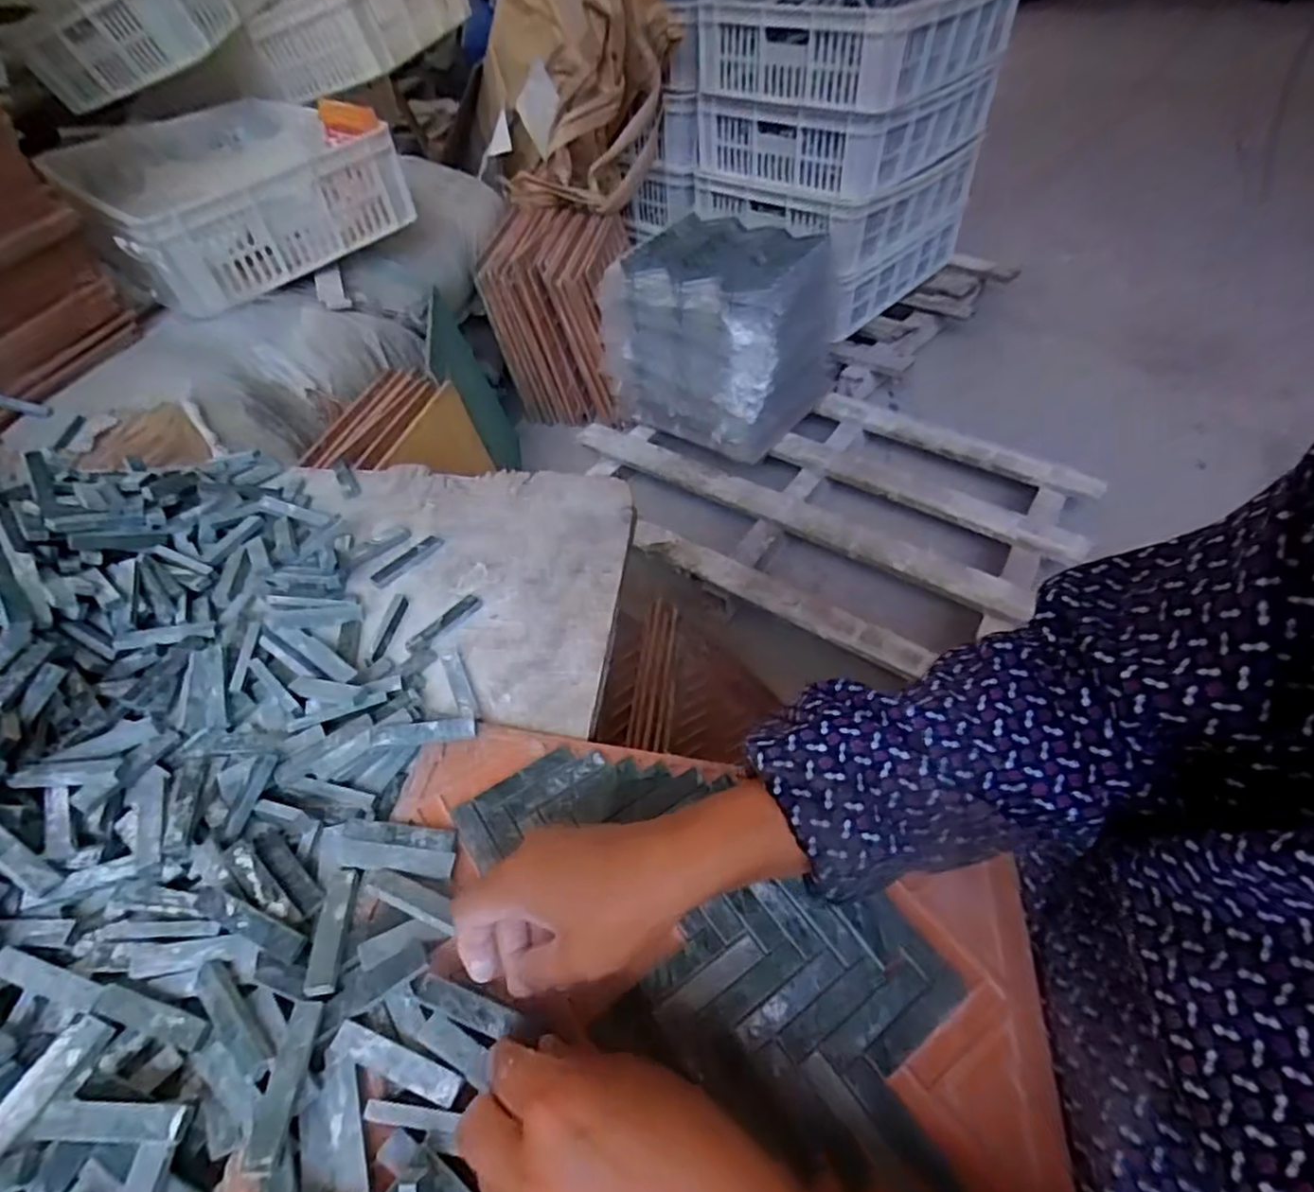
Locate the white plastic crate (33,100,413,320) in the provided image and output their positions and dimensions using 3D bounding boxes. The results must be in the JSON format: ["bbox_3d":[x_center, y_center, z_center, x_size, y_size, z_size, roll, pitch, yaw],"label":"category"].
[{"bbox_3d":[-0.695,-0.654,1.127,0.396,0.138,0.513,-36,54,-26],"label":"white plastic crate"}]

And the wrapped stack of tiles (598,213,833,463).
[{"bbox_3d":[0.118,-0.456,1.243,0.312,0.312,0.334,23,52,24],"label":"wrapped stack of tiles"}]

